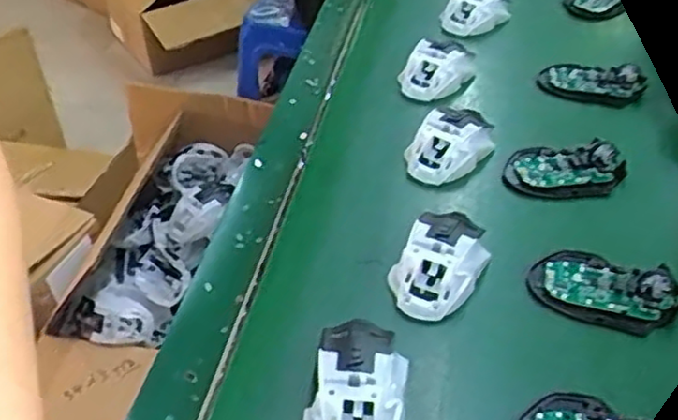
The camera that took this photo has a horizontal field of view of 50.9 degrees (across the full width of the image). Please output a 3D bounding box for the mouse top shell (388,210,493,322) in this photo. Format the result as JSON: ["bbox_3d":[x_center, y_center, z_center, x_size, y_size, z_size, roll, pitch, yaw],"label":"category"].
[{"bbox_3d":[0.084,0.041,0.586,0.062,0.041,0.105,19,46,20],"label":"mouse top shell"}]

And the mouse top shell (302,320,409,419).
[{"bbox_3d":[0.012,0.124,0.497,0.064,0.037,0.109,8,44,9],"label":"mouse top shell"}]

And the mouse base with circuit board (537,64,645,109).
[{"bbox_3d":[0.284,-0.143,0.795,0.113,0.026,0.049,7,44,8],"label":"mouse base with circuit board"}]

